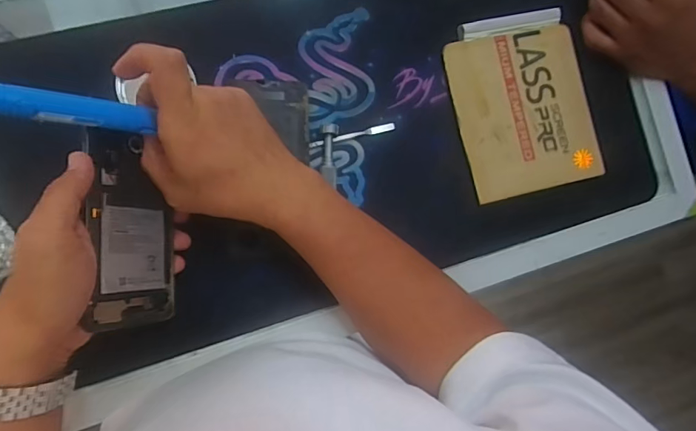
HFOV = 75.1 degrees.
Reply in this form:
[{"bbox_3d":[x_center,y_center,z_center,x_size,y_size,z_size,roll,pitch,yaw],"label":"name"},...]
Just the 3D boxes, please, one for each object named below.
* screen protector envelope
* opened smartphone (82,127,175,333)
[{"bbox_3d":[0.180,-0.104,0.451,0.144,0.006,0.157,-13,89,-9],"label":"screen protector envelope"},{"bbox_3d":[-0.160,0.010,0.336,0.006,0.069,0.139,-5,87,25],"label":"opened smartphone"}]

